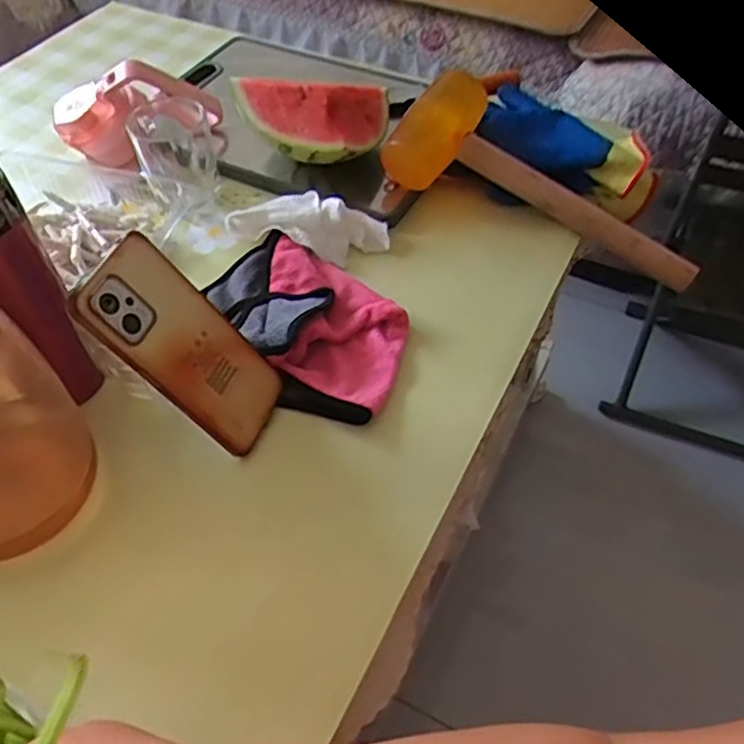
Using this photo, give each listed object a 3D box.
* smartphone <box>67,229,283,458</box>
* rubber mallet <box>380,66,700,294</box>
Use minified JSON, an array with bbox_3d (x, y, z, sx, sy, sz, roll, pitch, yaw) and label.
[{"bbox_3d":[-0.126,-0.017,0.468,0.014,0.159,0.074,-14,40,37],"label":"smartphone"},{"bbox_3d":[0.168,-0.167,0.661,0.316,0.077,0.097,33,56,0],"label":"rubber mallet"}]

